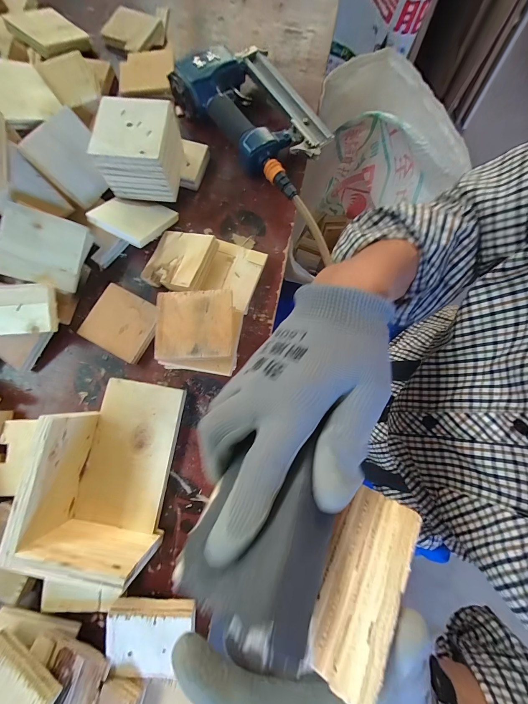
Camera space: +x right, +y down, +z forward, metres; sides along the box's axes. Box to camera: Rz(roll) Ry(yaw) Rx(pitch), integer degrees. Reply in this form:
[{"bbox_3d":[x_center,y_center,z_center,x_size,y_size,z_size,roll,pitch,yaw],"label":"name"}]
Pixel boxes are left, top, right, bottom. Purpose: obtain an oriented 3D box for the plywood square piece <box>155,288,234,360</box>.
[{"bbox_3d":[-0.083,-0.034,0.326,0.090,0.006,0.082,-2,78,0],"label":"plywood square piece"}]

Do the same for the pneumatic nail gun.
[{"bbox_3d":[-0.003,-0.374,0.432,0.251,0.076,0.152,43,82,8],"label":"pneumatic nail gun"}]

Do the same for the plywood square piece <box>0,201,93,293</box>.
[{"bbox_3d":[-0.289,-0.135,0.358,0.091,0.010,0.090,15,94,-24],"label":"plywood square piece"}]

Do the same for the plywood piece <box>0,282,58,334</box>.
[{"bbox_3d":[-0.322,-0.057,0.362,0.093,0.011,0.065,-2,91,5],"label":"plywood piece"}]

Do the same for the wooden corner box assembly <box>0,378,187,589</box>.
[{"bbox_3d":[-0.177,0.128,0.317,0.125,0.089,0.192,9,78,2],"label":"wooden corner box assembly"}]

